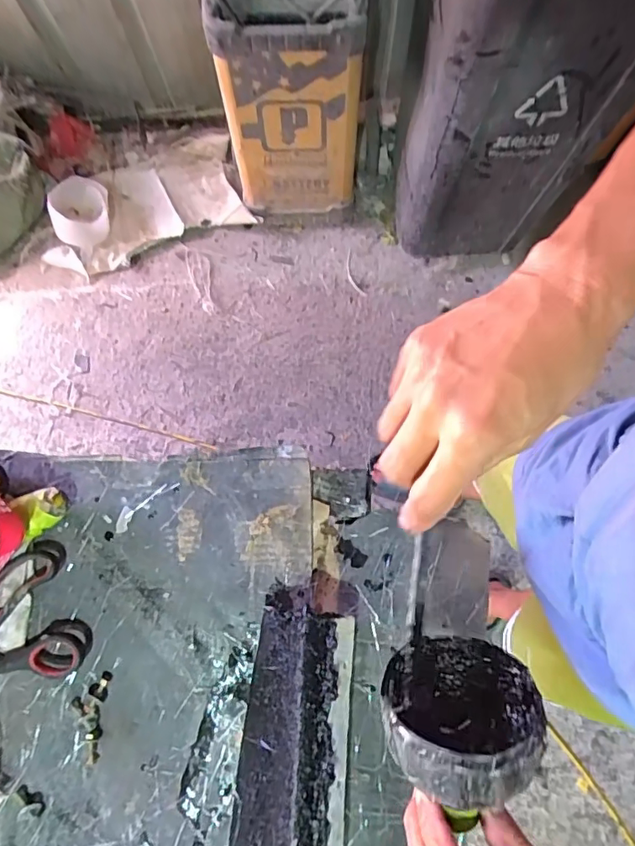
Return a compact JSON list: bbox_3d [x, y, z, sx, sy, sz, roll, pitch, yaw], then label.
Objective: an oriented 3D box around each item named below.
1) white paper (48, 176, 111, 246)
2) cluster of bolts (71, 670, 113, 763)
[{"bbox_3d":[-0.645,-0.569,1.404,0.133,0.120,0.162,-3,77,1],"label":"white paper"},{"bbox_3d":[-0.214,0.272,0.477,0.033,0.011,0.079,7,77,3],"label":"cluster of bolts"}]

